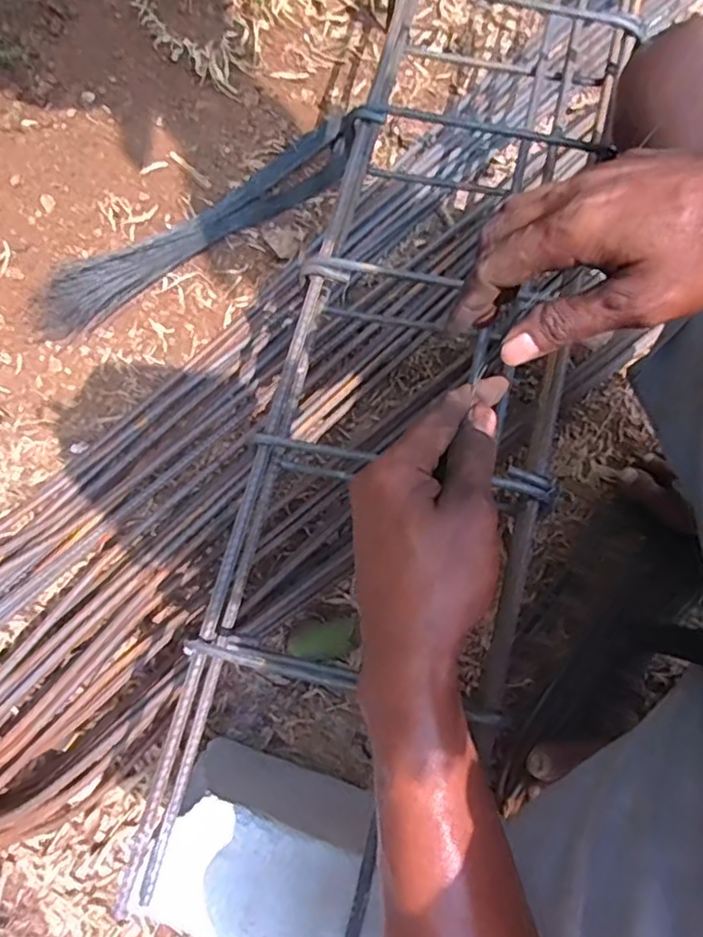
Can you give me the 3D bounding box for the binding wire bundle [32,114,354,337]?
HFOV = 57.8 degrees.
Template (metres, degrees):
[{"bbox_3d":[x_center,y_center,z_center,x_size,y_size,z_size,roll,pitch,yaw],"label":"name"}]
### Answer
[{"bbox_3d":[-0.175,-0.294,0.755,0.451,0.080,0.064,-38,81,-8],"label":"binding wire bundle"}]

